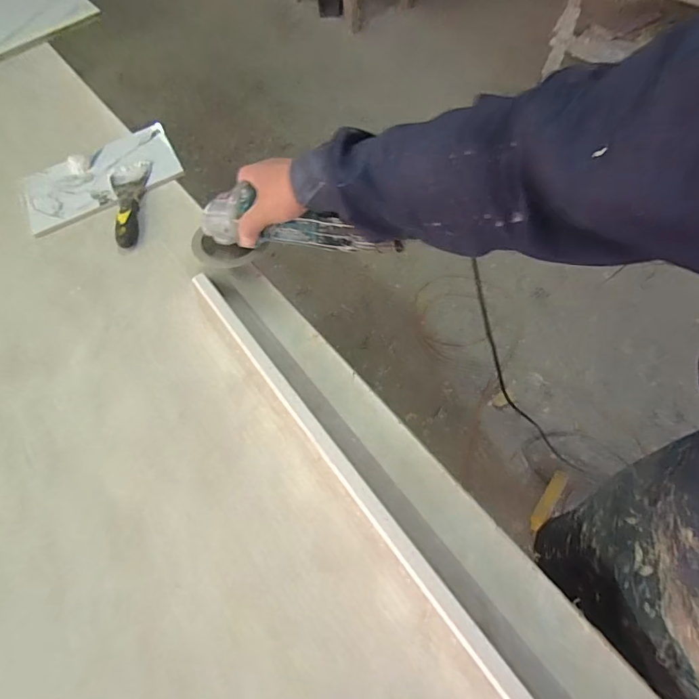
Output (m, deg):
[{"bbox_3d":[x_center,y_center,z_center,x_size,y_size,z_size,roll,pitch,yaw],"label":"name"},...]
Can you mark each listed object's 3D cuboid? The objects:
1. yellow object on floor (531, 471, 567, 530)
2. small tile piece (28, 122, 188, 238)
[{"bbox_3d":[0.569,0.428,1.207,0.039,0.020,0.192,32,68,22],"label":"yellow object on floor"},{"bbox_3d":[-0.438,-0.307,0.749,0.262,0.007,0.163,-26,63,-7],"label":"small tile piece"}]

